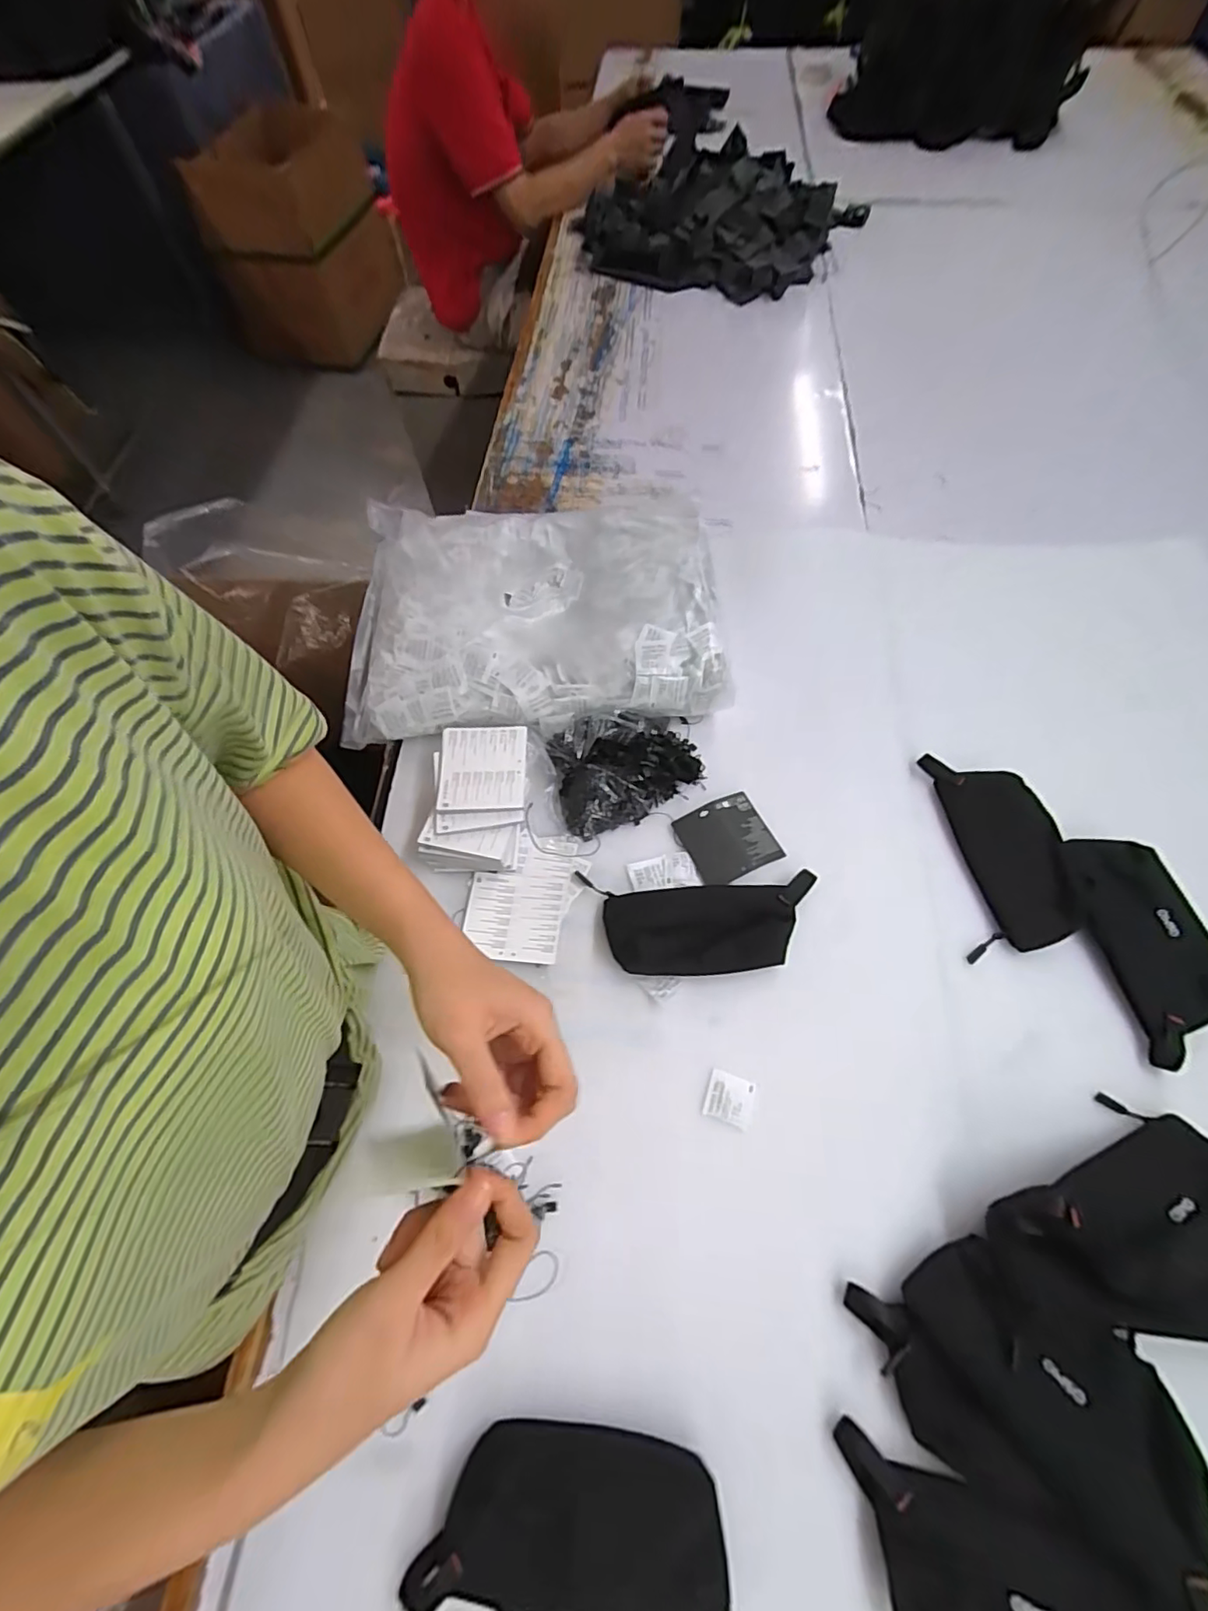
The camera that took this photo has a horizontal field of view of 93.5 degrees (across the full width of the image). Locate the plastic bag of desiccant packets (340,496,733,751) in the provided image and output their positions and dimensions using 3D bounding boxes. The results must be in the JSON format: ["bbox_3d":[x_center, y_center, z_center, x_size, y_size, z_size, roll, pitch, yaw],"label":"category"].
[{"bbox_3d":[-0.090,-0.252,0.726,0.452,0.089,0.350,-4,64,0],"label":"plastic bag of desiccant packets"}]

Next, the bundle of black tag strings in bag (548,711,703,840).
[{"bbox_3d":[0.025,-0.044,0.637,0.164,0.055,0.124,-14,63,-7],"label":"bundle of black tag strings in bag"}]

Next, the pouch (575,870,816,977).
[{"bbox_3d":[0.102,0.120,0.575,0.218,0.035,0.098,-1,64,1],"label":"pouch"}]

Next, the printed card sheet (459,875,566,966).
[{"bbox_3d":[-0.093,0.114,0.584,0.099,0.004,0.088,4,64,4],"label":"printed card sheet"}]

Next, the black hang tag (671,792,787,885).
[{"bbox_3d":[0.138,0.037,0.620,0.095,0.012,0.088,-21,63,-11],"label":"black hang tag"}]

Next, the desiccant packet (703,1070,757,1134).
[{"bbox_3d":[0.114,0.266,0.513,0.042,0.005,0.041,16,66,9],"label":"desiccant packet"}]

